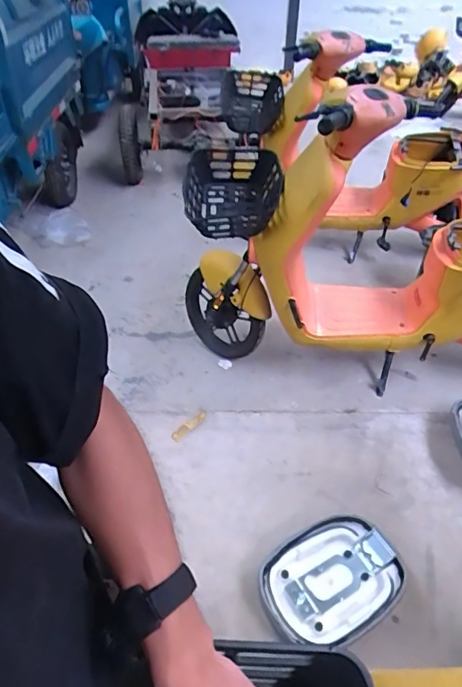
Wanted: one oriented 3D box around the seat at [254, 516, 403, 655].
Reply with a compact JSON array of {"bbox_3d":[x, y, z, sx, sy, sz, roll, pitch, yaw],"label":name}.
[{"bbox_3d":[0.322,0.774,1.602,0.454,0.151,0.357,-18,44,-22],"label":"seat"}]

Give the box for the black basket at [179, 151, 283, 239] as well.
[{"bbox_3d":[-0.001,-0.449,1.484,0.295,0.232,0.216,-5,41,-8],"label":"black basket"}]

